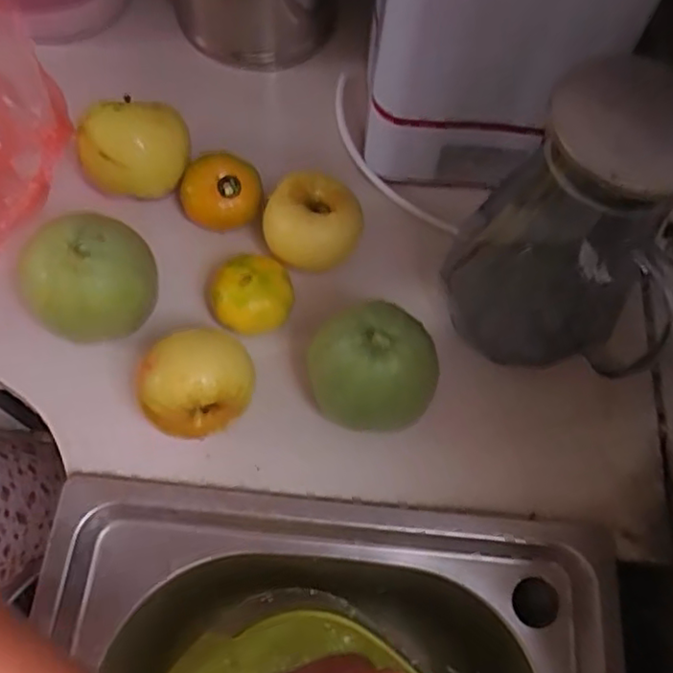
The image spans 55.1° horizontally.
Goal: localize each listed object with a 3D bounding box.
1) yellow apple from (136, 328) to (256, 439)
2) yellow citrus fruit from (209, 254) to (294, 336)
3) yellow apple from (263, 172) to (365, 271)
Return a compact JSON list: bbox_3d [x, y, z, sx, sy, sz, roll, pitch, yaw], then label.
[{"bbox_3d":[-0.090,0.033,0.426,0.069,0.072,0.060,-7,66,-4],"label":"yellow apple"},{"bbox_3d":[-0.061,-0.028,0.467,0.058,0.049,0.051,-7,66,-4],"label":"yellow citrus fruit"},{"bbox_3d":[-0.017,-0.081,0.486,0.072,0.062,0.062,6,66,2],"label":"yellow apple"}]

